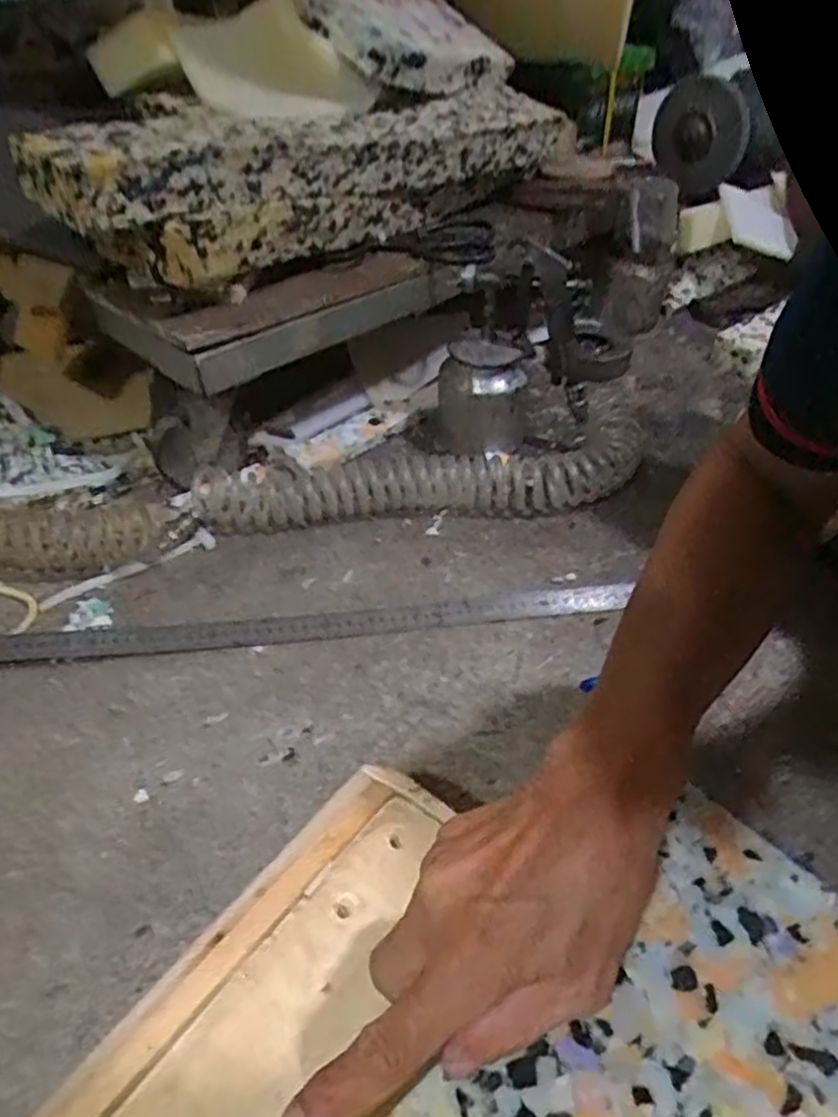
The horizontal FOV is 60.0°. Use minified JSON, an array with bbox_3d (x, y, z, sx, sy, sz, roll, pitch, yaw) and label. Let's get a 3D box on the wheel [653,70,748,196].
[{"bbox_3d":[0.462,-0.694,1.191,0.143,0.176,0.029,-5,5,11],"label":"wheel"}]

